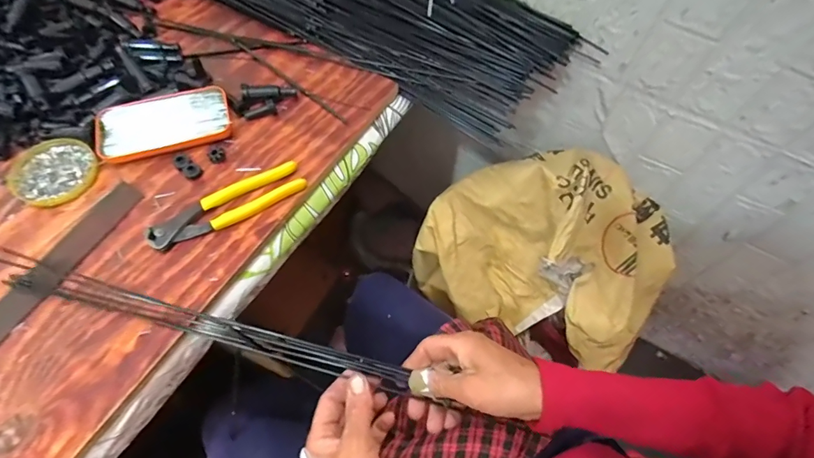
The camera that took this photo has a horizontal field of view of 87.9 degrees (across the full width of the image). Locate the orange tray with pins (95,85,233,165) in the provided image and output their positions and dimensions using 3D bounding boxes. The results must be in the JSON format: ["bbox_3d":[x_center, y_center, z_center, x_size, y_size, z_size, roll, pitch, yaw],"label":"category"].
[{"bbox_3d":[-0.285,-0.126,0.499,0.146,0.015,0.078,-15,63,-10],"label":"orange tray with pins"}]

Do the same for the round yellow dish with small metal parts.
[{"bbox_3d":[-0.394,-0.068,0.468,0.095,0.008,0.082,41,67,18],"label":"round yellow dish with small metal parts"}]

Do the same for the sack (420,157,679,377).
[{"bbox_3d":[0.238,0.028,0.730,0.406,0.214,0.299,19,62,8],"label":"sack"}]

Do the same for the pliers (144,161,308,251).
[{"bbox_3d":[-0.189,-0.025,0.450,0.162,0.014,0.040,-26,65,-16],"label":"pliers"}]

